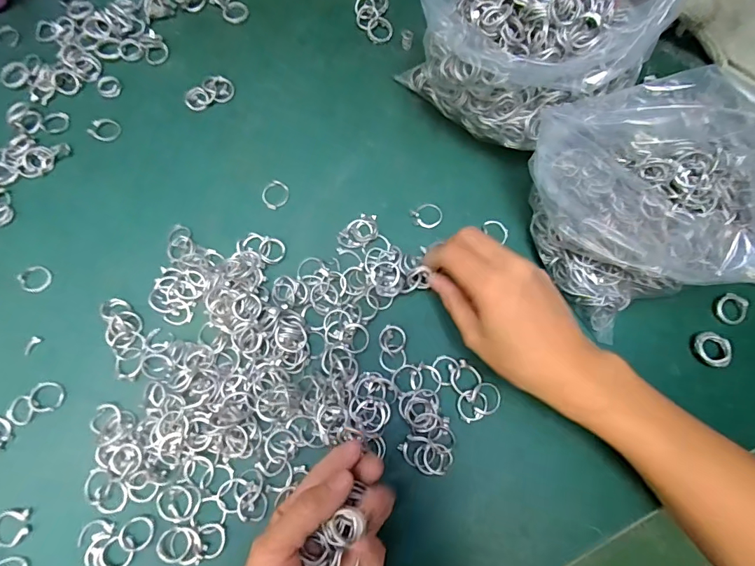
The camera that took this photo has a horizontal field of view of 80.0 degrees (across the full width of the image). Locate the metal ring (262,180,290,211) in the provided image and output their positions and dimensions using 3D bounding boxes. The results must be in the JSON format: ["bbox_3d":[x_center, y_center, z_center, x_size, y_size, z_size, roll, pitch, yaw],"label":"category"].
[{"bbox_3d":[-0.083,-0.073,0.367,0.022,0.004,0.025,-25,75,-8],"label":"metal ring"}]

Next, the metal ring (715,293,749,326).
[{"bbox_3d":[0.264,0.019,0.334,0.023,0.007,0.022,0,73,-1],"label":"metal ring"}]

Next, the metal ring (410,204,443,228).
[{"bbox_3d":[0.040,-0.054,0.360,0.025,0.004,0.021,-29,75,-9],"label":"metal ring"}]

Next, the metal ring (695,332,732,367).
[{"bbox_3d":[0.240,0.047,0.322,0.022,0.009,0.025,-5,73,-2],"label":"metal ring"}]

